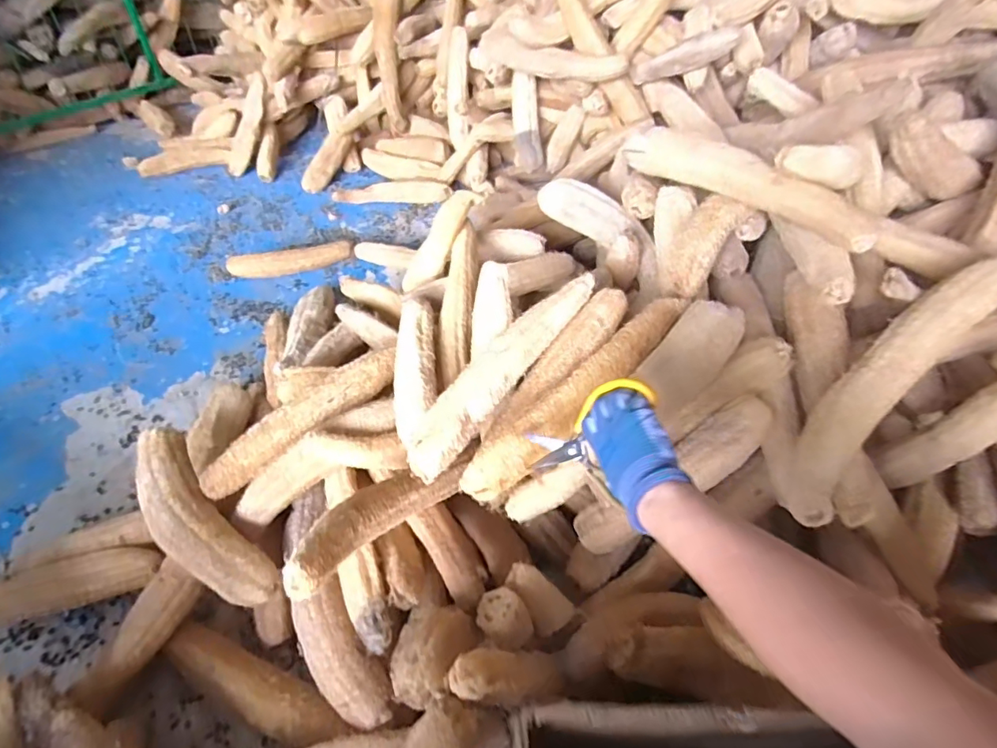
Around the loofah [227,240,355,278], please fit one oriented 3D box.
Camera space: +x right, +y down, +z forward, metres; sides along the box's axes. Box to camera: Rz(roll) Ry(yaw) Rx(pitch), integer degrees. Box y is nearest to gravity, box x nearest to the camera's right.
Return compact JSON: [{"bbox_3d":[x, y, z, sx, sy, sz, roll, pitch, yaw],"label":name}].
[{"bbox_3d":[-0.590,-0.324,1.486,0.338,0.062,0.066,-15,47,-17],"label":"loofah"}]

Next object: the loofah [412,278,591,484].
[{"bbox_3d":[0.014,-0.007,0.777,0.080,0.097,0.411,30,64,26],"label":"loofah"}]

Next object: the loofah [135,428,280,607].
[{"bbox_3d":[-0.466,0.214,0.783,0.100,0.068,0.342,-34,54,-31],"label":"loofah"}]

